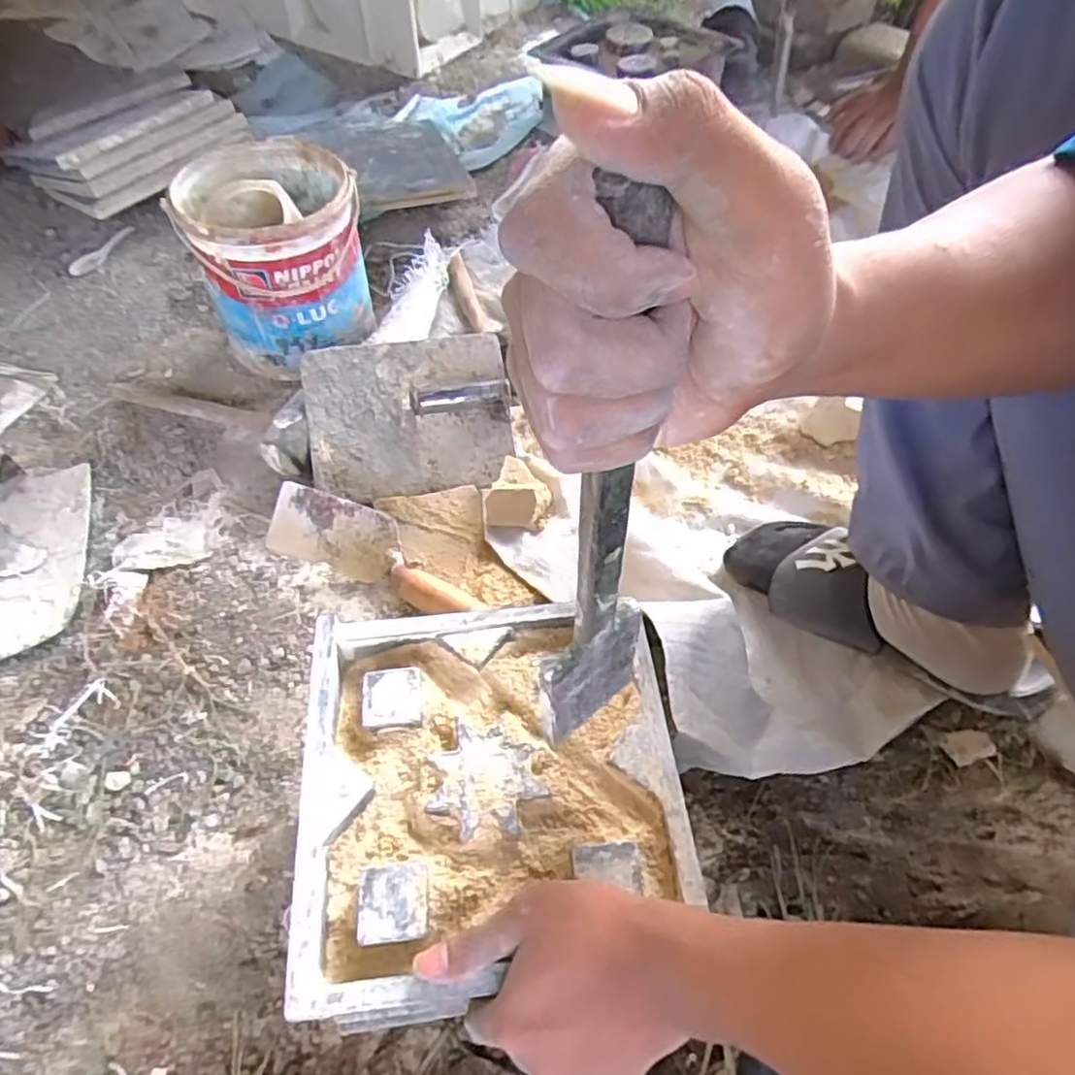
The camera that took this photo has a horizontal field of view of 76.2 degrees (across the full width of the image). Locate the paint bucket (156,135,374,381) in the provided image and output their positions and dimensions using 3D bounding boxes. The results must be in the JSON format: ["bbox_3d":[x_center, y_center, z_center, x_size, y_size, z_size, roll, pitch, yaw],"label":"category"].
[{"bbox_3d":[-0.286,-0.317,0.778,0.174,0.174,0.174,-19,57,-10],"label":"paint bucket"}]

